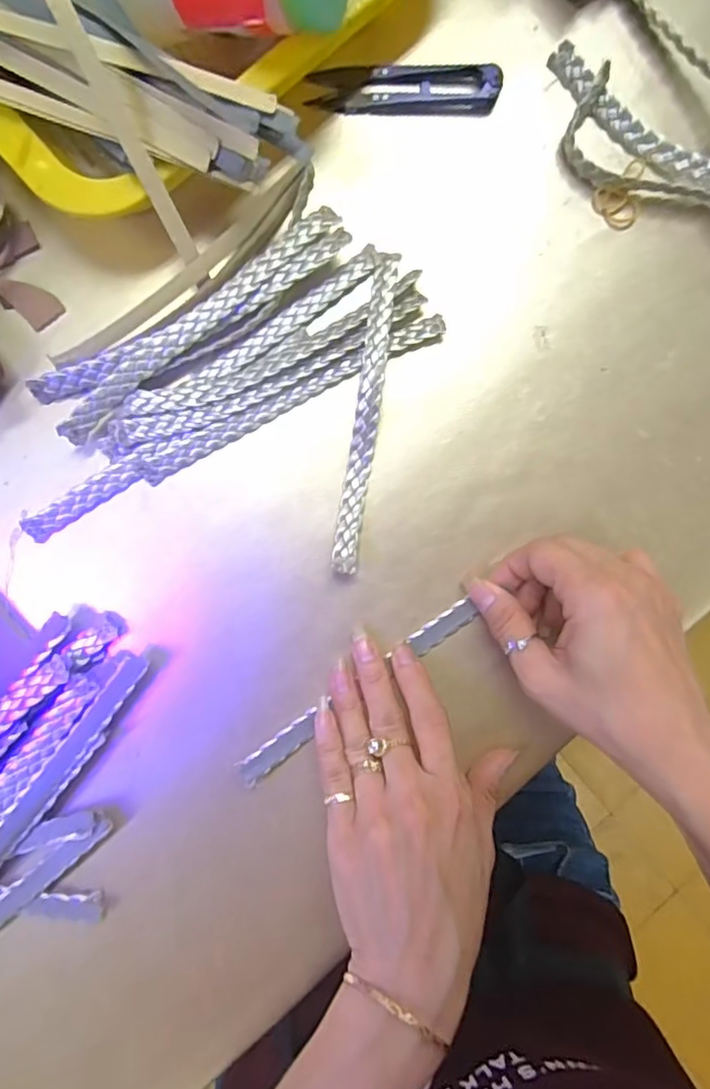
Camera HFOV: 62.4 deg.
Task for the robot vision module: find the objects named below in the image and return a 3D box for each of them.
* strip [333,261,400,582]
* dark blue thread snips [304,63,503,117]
[{"bbox_3d":[0.006,-0.067,0.301,0.014,0.019,0.163,8,91,-5],"label":"strip"},{"bbox_3d":[0.027,-0.238,0.305,0.097,0.010,0.023,-1,91,-5],"label":"dark blue thread snips"}]

